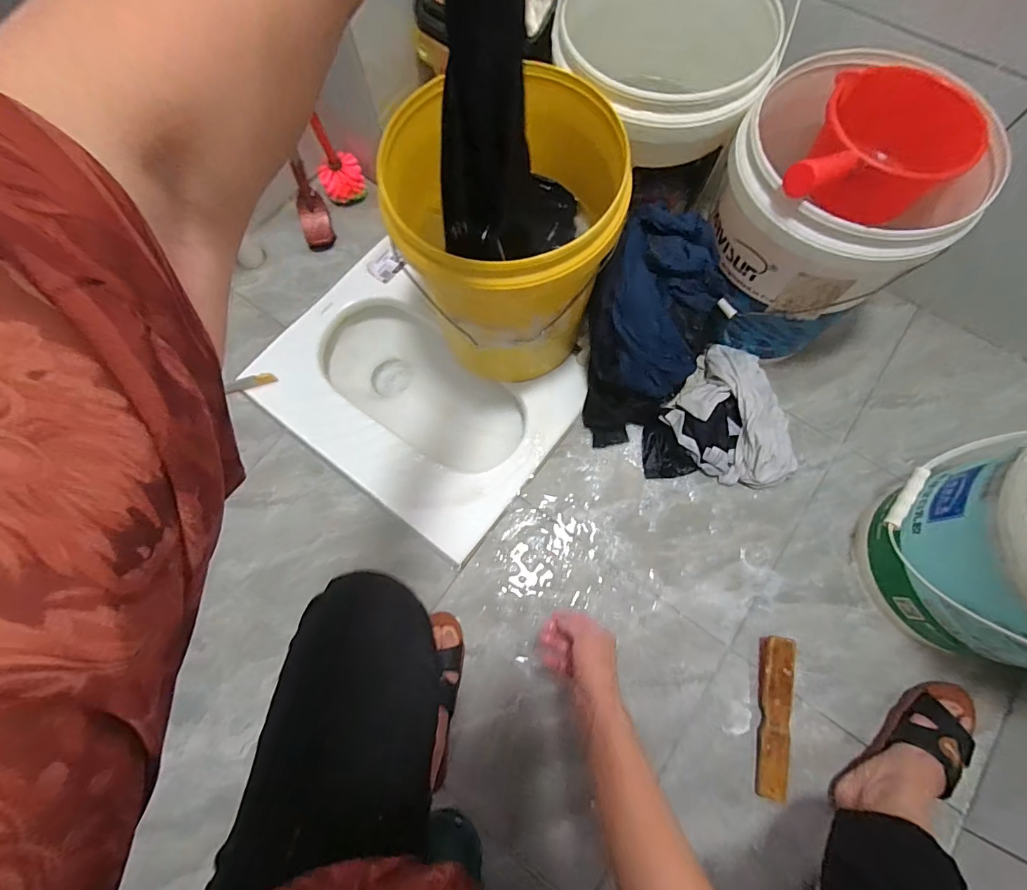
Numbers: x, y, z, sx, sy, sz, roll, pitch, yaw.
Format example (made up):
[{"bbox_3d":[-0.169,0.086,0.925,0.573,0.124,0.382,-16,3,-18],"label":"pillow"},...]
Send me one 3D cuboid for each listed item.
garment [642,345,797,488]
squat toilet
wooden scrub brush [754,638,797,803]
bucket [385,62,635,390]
[{"bbox_3d":[0.348,-0.054,0.776,0.226,0.083,0.222,6,73,4],"label":"garment"},{"bbox_3d":[-0.179,-0.088,0.927,0.543,0.164,0.410,36,76,10],"label":"squat toilet"},{"bbox_3d":[0.379,0.390,0.666,0.044,0.033,0.213,12,74,5],"label":"wooden scrub brush"},{"bbox_3d":[0.002,-0.287,0.712,0.276,0.360,0.295,0,73,0],"label":"bucket"}]

